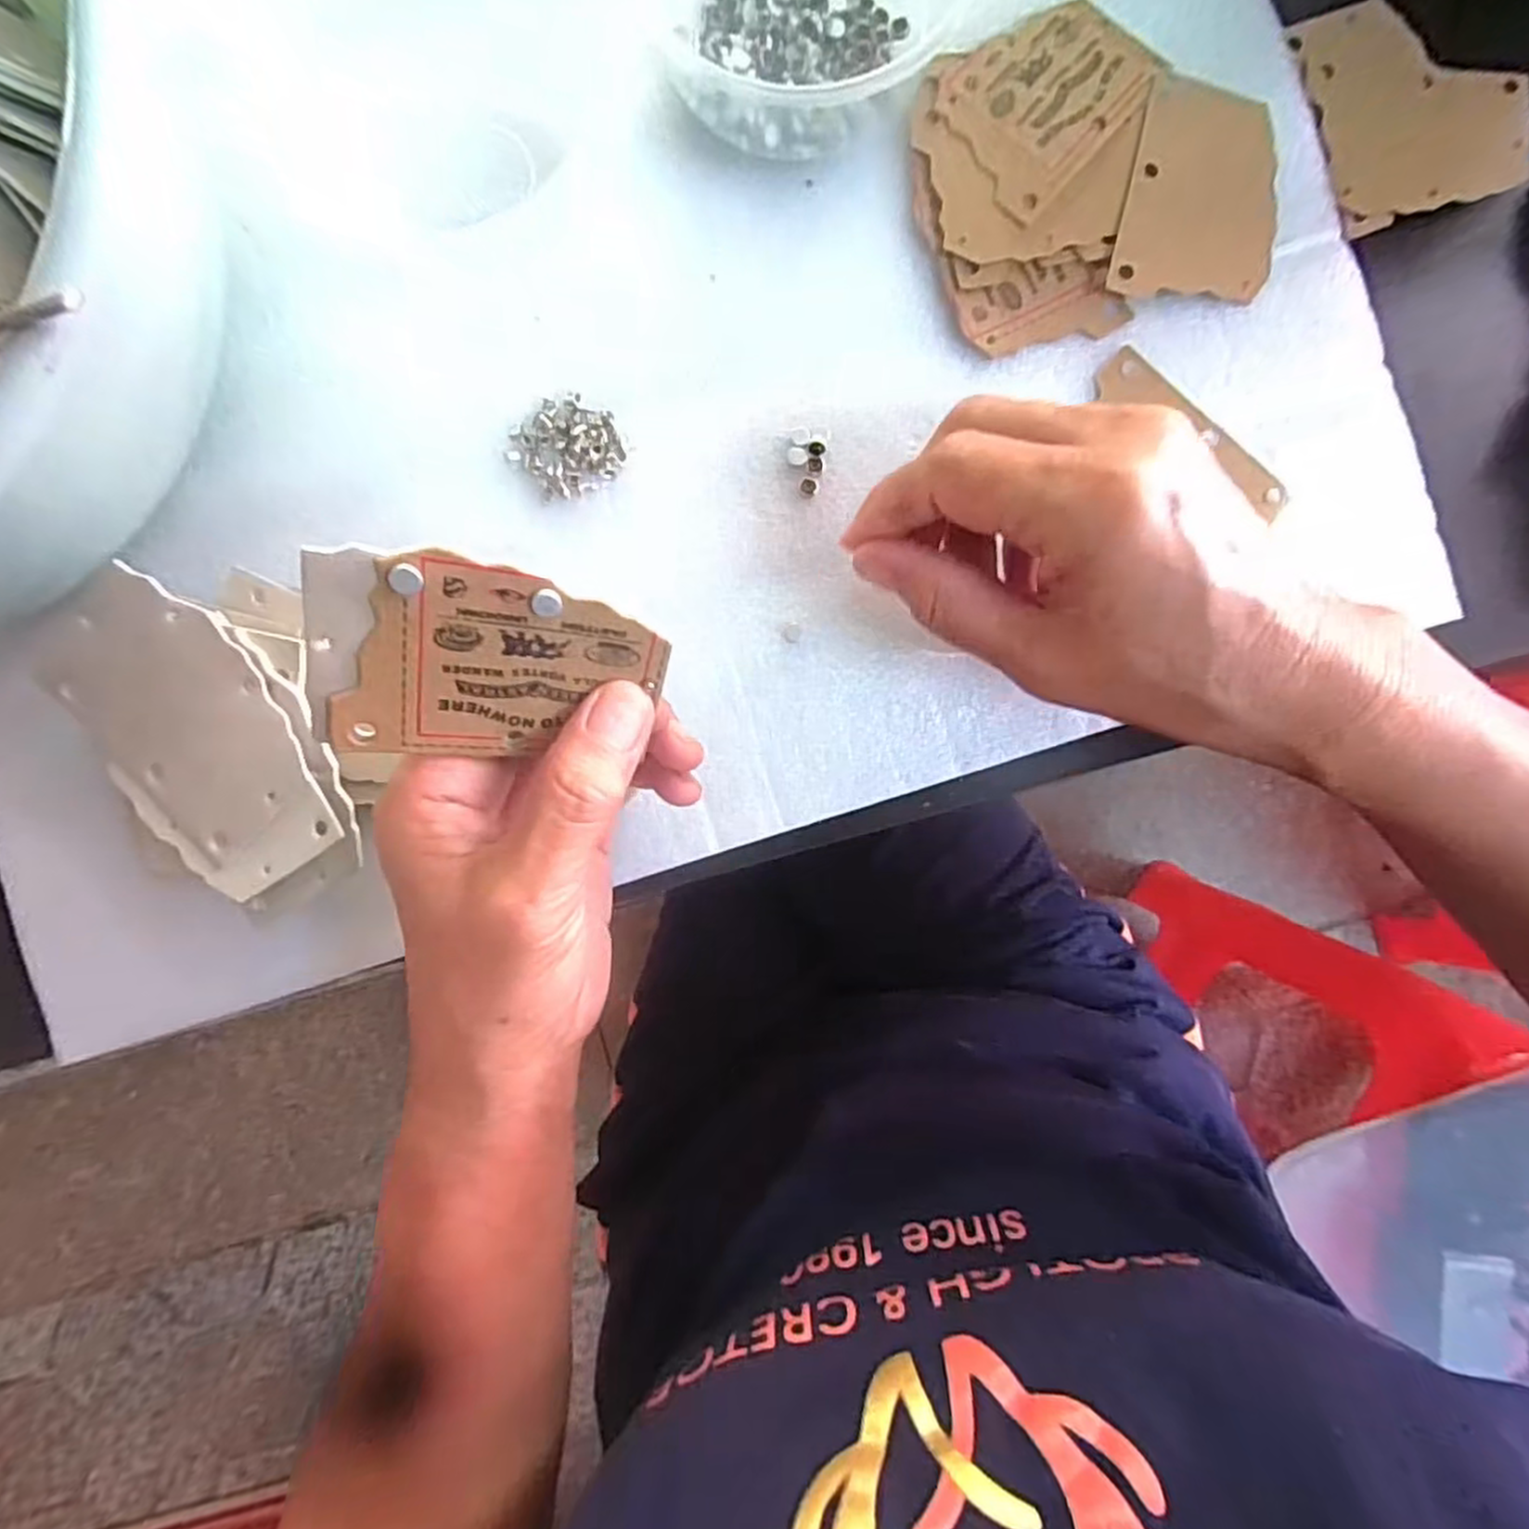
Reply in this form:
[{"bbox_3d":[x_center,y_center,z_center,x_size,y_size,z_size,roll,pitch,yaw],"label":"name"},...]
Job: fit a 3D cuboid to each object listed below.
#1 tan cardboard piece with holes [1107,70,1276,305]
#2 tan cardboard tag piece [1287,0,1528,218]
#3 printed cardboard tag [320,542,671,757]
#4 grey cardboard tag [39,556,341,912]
[{"bbox_3d":[0.153,-0.198,0.258,0.055,0.004,0.076,10,88,-6],"label":"tan cardboard piece with holes"},{"bbox_3d":[0.234,-0.239,0.266,0.074,0.010,0.078,-13,90,0],"label":"tan cardboard tag piece"},{"bbox_3d":[-0.064,-0.023,0.188,0.074,0.004,0.053,7,125,-24],"label":"printed cardboard tag"},{"bbox_3d":[-0.181,-0.009,0.234,0.060,0.006,0.101,-37,94,10],"label":"grey cardboard tag"}]

